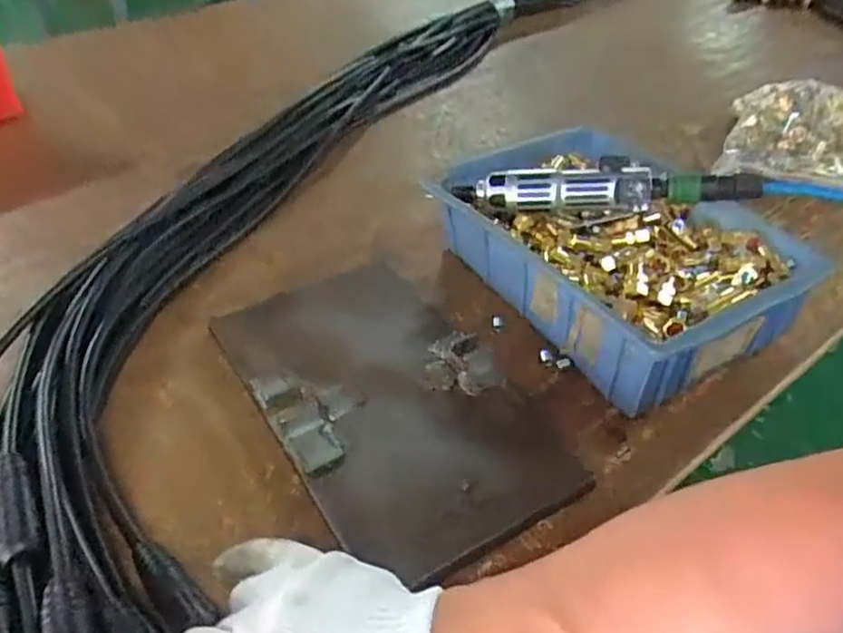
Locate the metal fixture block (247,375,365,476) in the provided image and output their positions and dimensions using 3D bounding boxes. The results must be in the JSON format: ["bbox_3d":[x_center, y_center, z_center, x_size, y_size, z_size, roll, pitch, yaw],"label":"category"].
[{"bbox_3d":[-0.078,0.066,0.483,0.065,0.019,0.104,-24,49,-24],"label":"metal fixture block"}]

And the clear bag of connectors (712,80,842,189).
[{"bbox_3d":[0.468,-0.216,0.781,0.184,0.064,0.209,19,45,19],"label":"clear bag of connectors"}]

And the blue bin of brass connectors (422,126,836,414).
[{"bbox_3d":[0.171,-0.065,0.596,0.225,0.088,0.308,-25,50,-25],"label":"blue bin of brass connectors"}]

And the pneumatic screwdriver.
[{"bbox_3d":[0.160,-0.115,0.576,0.251,0.053,0.029,5,42,5],"label":"pneumatic screwdriver"}]

